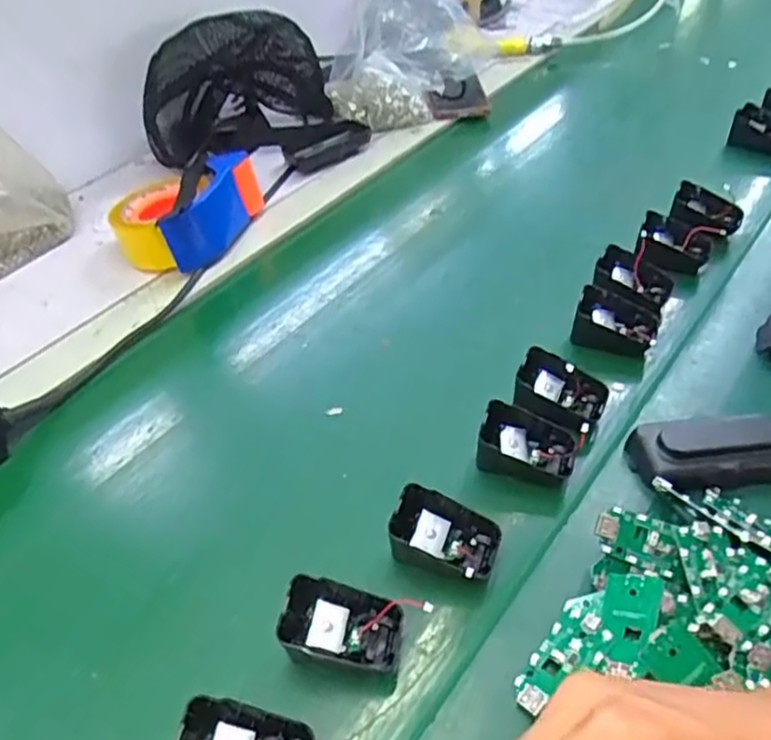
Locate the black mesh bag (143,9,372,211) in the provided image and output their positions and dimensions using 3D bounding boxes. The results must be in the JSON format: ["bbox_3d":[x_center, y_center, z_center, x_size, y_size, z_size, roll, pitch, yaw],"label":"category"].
[{"bbox_3d":[-0.168,-0.334,0.828,0.239,0.134,0.192,-22,46,-14],"label":"black mesh bag"}]

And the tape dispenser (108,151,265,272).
[{"bbox_3d":[-0.208,-0.162,0.703,0.108,0.067,0.130,13,49,20],"label":"tape dispenser"}]

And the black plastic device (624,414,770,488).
[{"bbox_3d":[0.225,0.057,0.478,0.104,0.028,0.050,-8,45,0],"label":"black plastic device"}]

